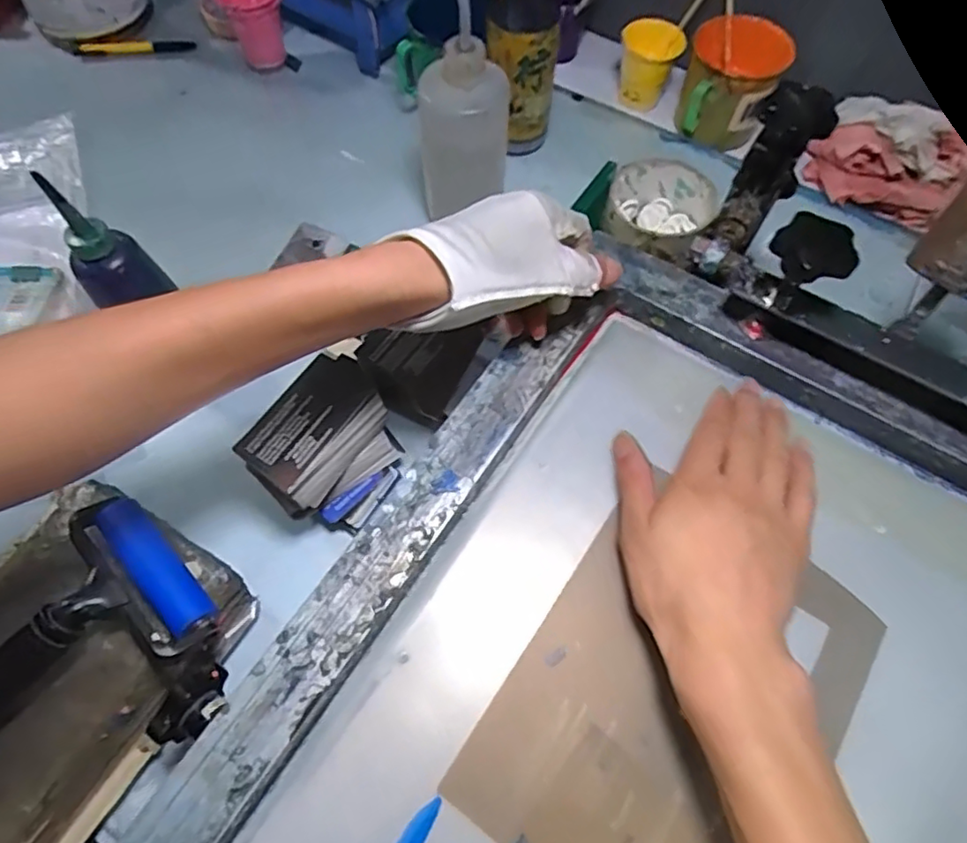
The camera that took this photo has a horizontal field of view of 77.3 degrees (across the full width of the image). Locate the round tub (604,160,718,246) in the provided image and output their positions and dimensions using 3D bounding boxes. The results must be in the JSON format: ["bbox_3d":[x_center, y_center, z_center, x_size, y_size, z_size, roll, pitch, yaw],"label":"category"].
[{"bbox_3d":[0.134,-0.165,0.478,0.074,0.043,0.088,36,69,16],"label":"round tub"}]

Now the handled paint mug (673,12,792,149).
[{"bbox_3d":[0.256,-0.353,0.625,0.096,0.080,0.104,18,65,8],"label":"handled paint mug"}]

